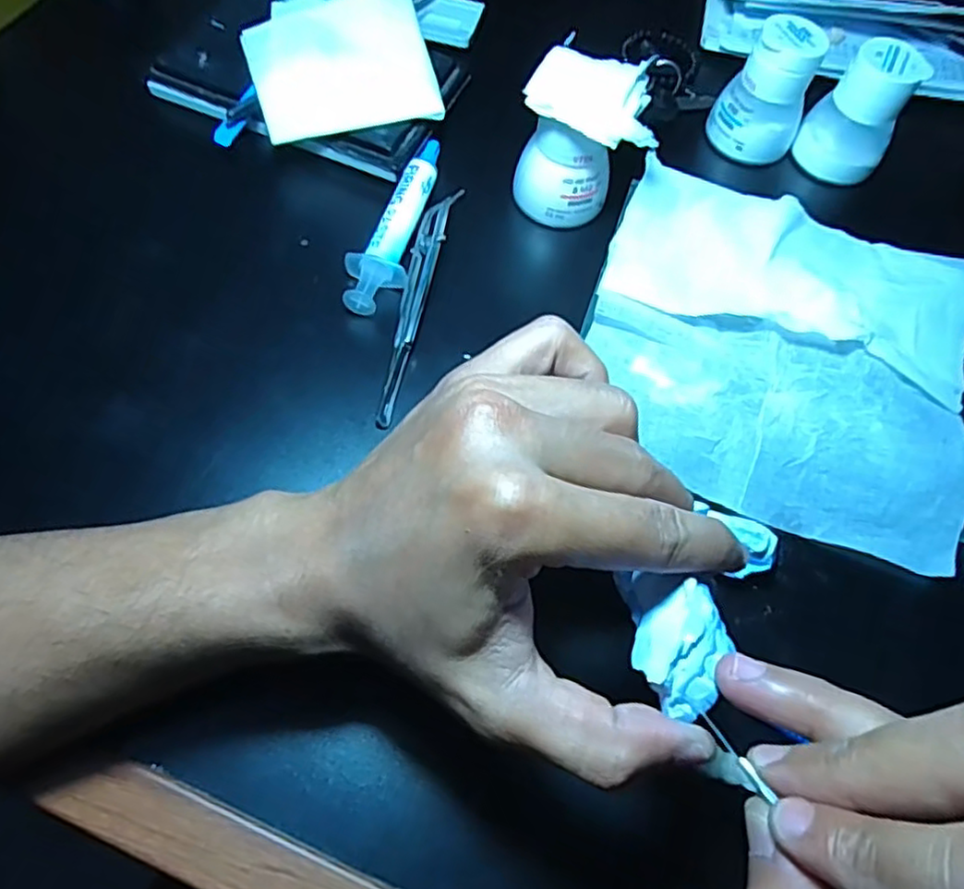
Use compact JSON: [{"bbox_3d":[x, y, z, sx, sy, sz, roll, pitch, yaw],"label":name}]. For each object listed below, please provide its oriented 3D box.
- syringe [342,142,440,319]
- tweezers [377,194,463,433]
[{"bbox_3d":[-0.042,-0.114,0.346,0.026,0.014,0.115,16,64,3],"label":"syringe"},{"bbox_3d":[-0.032,-0.071,0.328,0.016,0.016,0.127,12,64,1],"label":"tweezers"}]

